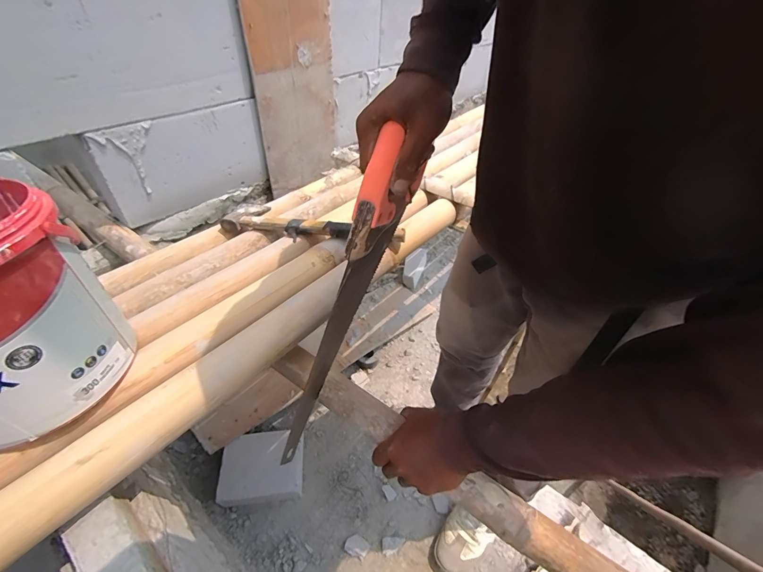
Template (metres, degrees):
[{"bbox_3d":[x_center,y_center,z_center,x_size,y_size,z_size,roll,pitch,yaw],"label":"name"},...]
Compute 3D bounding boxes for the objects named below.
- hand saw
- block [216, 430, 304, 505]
[{"bbox_3d":[-0.055,0.047,0.423,0.049,0.466,0.041,-8,39,-47],"label":"hand saw"},{"bbox_3d":[-0.307,0.481,0.889,0.200,0.101,0.158,-5,43,-10],"label":"block"}]

